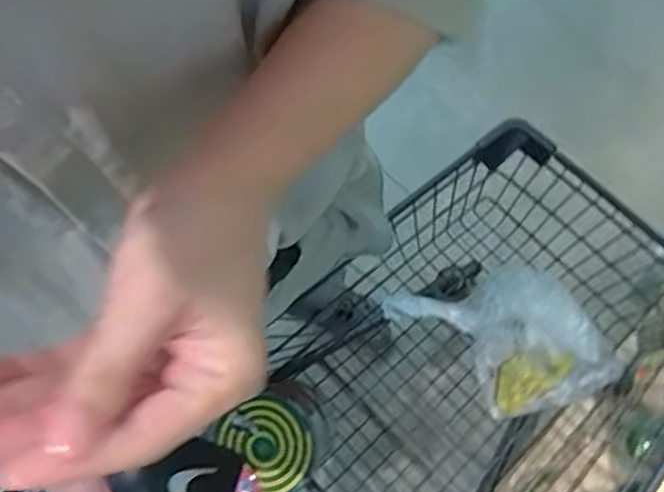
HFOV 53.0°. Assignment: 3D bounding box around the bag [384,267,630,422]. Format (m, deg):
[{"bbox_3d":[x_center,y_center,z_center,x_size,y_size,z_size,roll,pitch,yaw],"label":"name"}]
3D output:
[{"bbox_3d":[0.259,0.145,1.023,0.297,0.104,0.223,-16,75,-2],"label":"bag"}]

